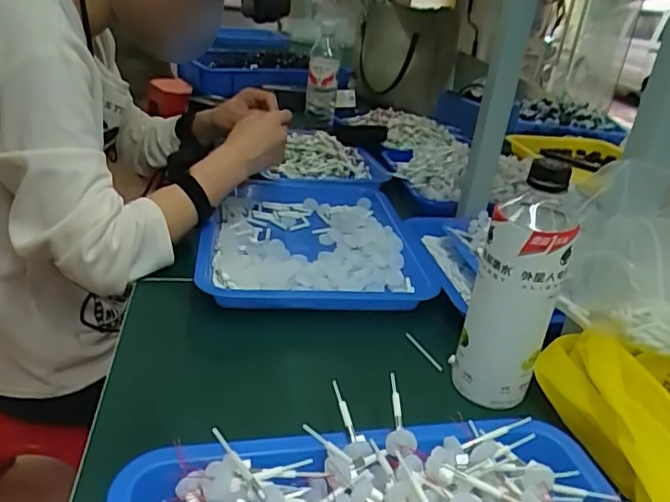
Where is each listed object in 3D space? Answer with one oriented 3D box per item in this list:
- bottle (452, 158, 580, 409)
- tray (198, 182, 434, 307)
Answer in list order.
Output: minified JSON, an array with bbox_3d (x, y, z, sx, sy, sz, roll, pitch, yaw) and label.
[{"bbox_3d":[0.151,0.029,0.478,0.065,0.200,0.063,16,28,18],"label":"bottle"},{"bbox_3d":[-0.033,-0.017,0.740,0.272,0.046,0.348,1,27,-11],"label":"tray"}]

